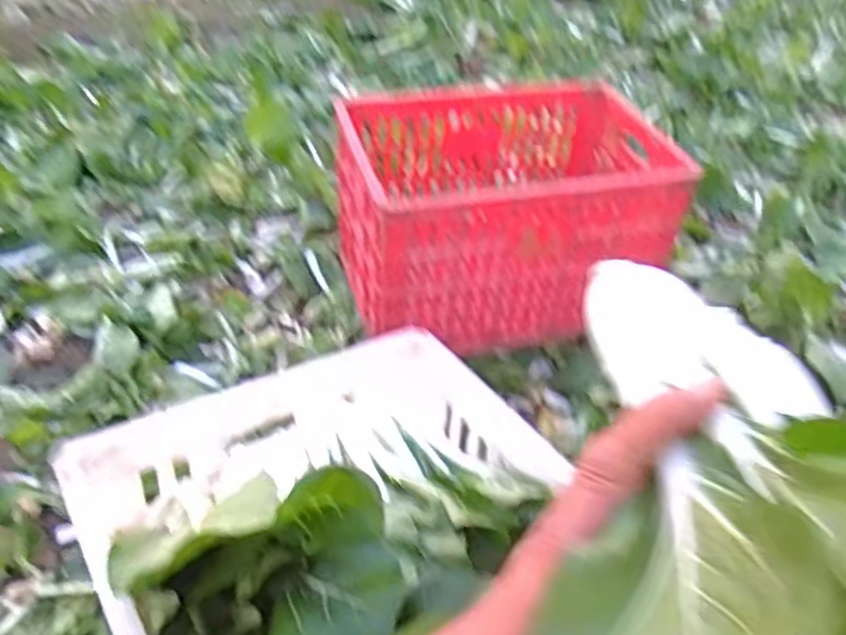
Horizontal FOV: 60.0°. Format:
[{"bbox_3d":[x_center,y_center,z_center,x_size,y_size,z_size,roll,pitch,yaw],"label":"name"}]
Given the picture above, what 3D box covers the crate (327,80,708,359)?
[{"bbox_3d":[0.131,-0.166,1.239,0.511,0.304,0.404,-5,38,-12],"label":"crate"}]

